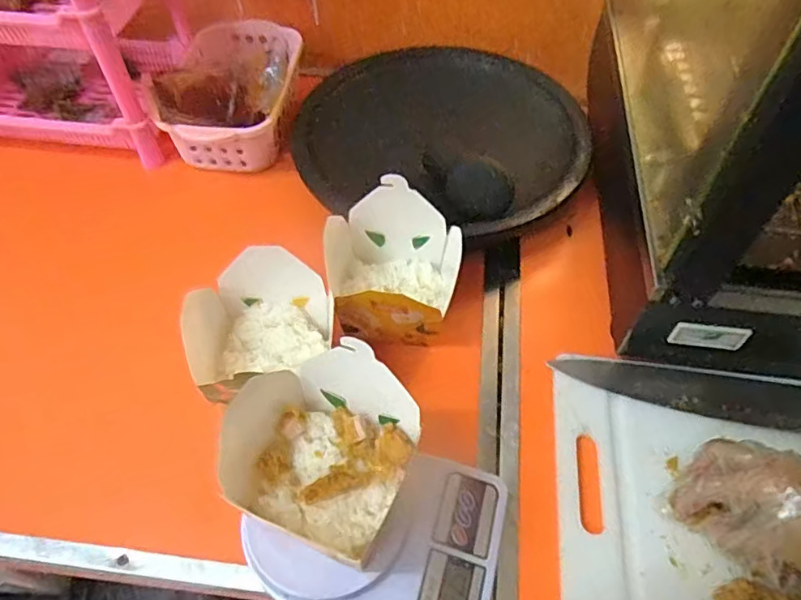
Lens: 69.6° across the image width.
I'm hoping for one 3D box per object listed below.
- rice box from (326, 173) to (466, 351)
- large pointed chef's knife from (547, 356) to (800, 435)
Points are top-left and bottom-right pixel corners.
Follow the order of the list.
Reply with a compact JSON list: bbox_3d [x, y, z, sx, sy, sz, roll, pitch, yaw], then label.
[{"bbox_3d":[-0.009,-0.031,0.550,0.109,0.093,0.123,5,53,3],"label":"rice box"},{"bbox_3d":[0.328,0.091,0.522,0.357,0.023,0.052,8,54,6],"label":"large pointed chef's knife"}]

